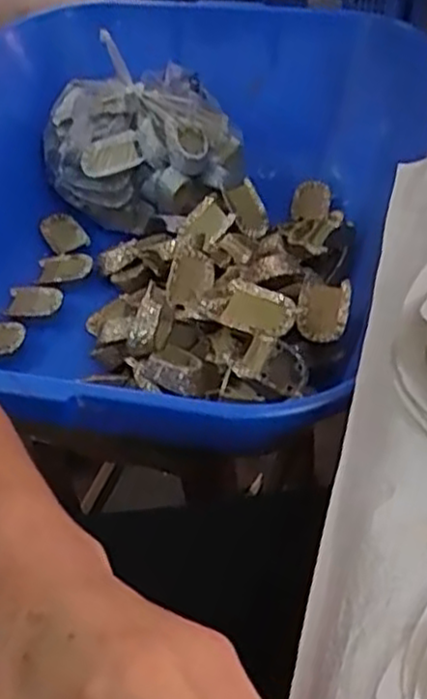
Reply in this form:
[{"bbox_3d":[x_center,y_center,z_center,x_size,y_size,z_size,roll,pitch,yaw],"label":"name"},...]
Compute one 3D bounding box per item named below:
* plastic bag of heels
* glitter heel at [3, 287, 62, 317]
[{"bbox_3d":[-0.081,-0.226,0.813,0.205,0.129,0.173,-13,47,-7],"label":"plastic bag of heels"},{"bbox_3d":[-0.187,-0.048,0.766,0.056,0.019,0.036,3,47,7],"label":"glitter heel"}]

